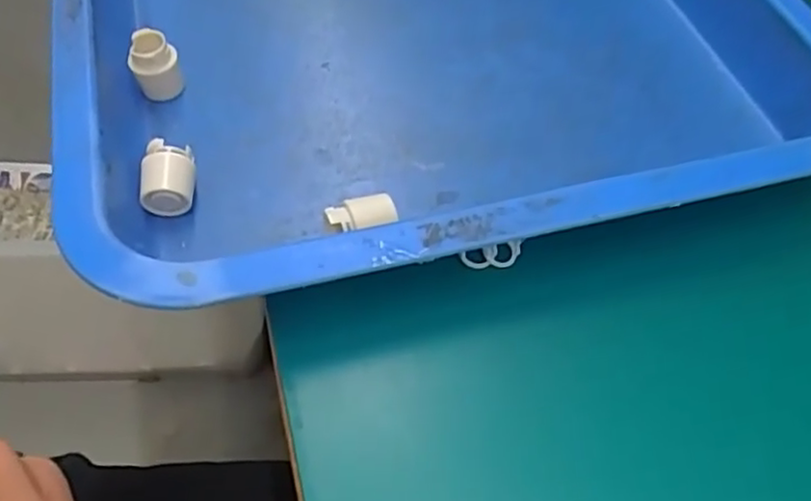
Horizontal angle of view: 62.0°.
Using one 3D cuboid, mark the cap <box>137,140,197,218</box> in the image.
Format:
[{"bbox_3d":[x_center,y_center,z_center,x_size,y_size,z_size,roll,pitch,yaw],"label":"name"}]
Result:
[{"bbox_3d":[-0.097,-0.029,0.278,0.021,0.022,0.025,-4,55,-8],"label":"cap"}]

